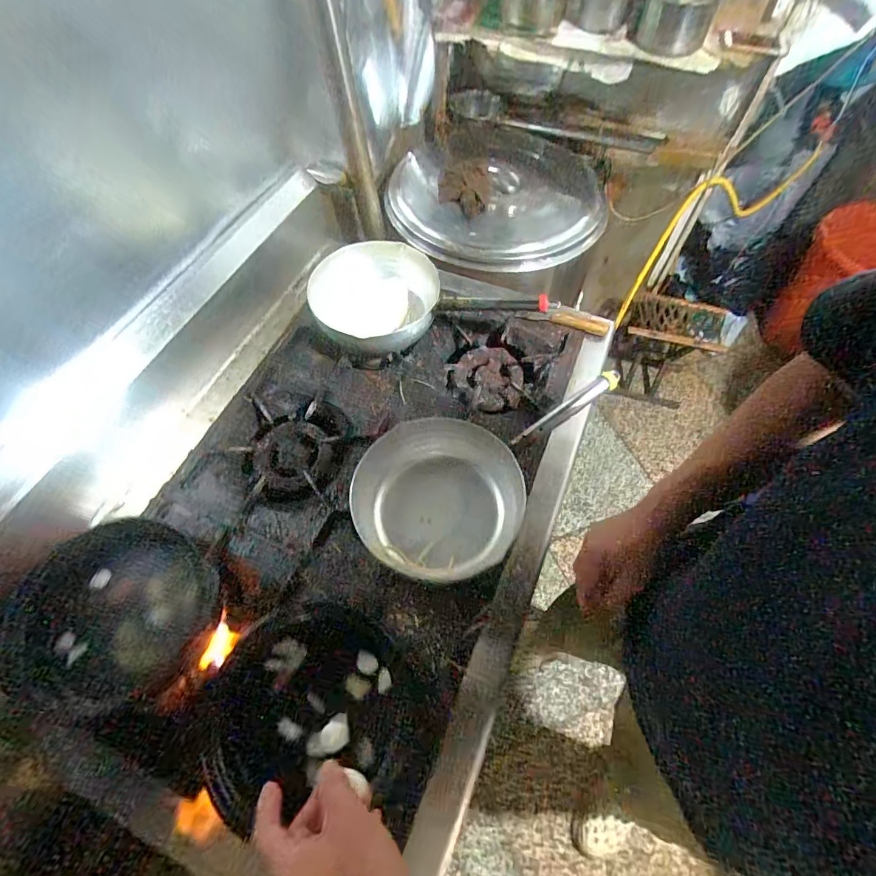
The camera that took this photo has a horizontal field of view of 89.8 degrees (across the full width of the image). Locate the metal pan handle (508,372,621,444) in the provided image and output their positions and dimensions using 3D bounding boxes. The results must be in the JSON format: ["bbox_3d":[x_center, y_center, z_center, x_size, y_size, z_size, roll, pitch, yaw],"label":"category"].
[{"bbox_3d":[0.194,-0.043,0.663,0.185,0.029,0.025,-33,65,-3],"label":"metal pan handle"}]

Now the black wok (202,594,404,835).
[{"bbox_3d":[-0.158,0.315,0.528,0.230,0.077,0.221,0,60,0],"label":"black wok"}]

